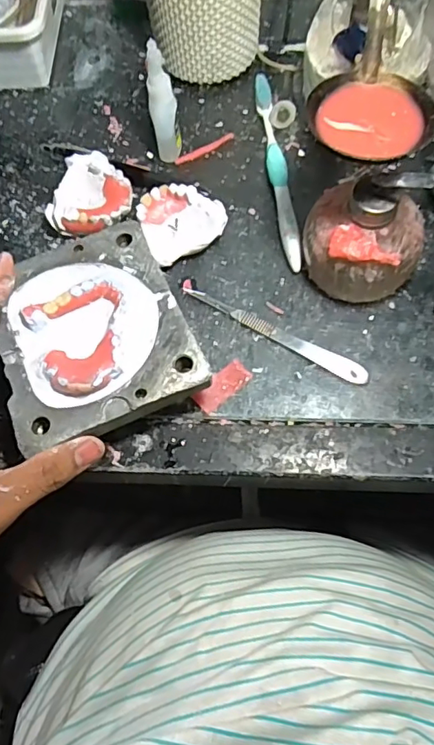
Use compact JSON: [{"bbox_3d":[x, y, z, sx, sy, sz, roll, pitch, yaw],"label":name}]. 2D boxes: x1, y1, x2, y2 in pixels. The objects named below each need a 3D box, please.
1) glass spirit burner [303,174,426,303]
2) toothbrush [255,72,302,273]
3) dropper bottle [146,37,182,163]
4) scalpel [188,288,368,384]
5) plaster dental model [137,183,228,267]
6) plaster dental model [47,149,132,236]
[{"bbox_3d":[0.094,-0.087,0.348,0.075,0.072,0.064,16,69,10],"label":"glass spirit burner"},{"bbox_3d":[0.046,-0.159,0.417,0.015,0.015,0.185,-6,67,1],"label":"toothbrush"},{"bbox_3d":[-0.039,-0.196,0.399,0.019,0.085,0.025,-10,67,-1],"label":"dropper bottle"},{"bbox_3d":[0.037,-0.026,0.362,0.135,0.004,0.013,27,71,14],"label":"scalpel"},{"bbox_3d":[-0.027,-0.111,0.394,0.059,0.027,0.054,-1,67,3],"label":"plaster dental model"},{"bbox_3d":[-0.097,-0.128,0.404,0.062,0.026,0.063,-33,69,-10],"label":"plaster dental model"}]

